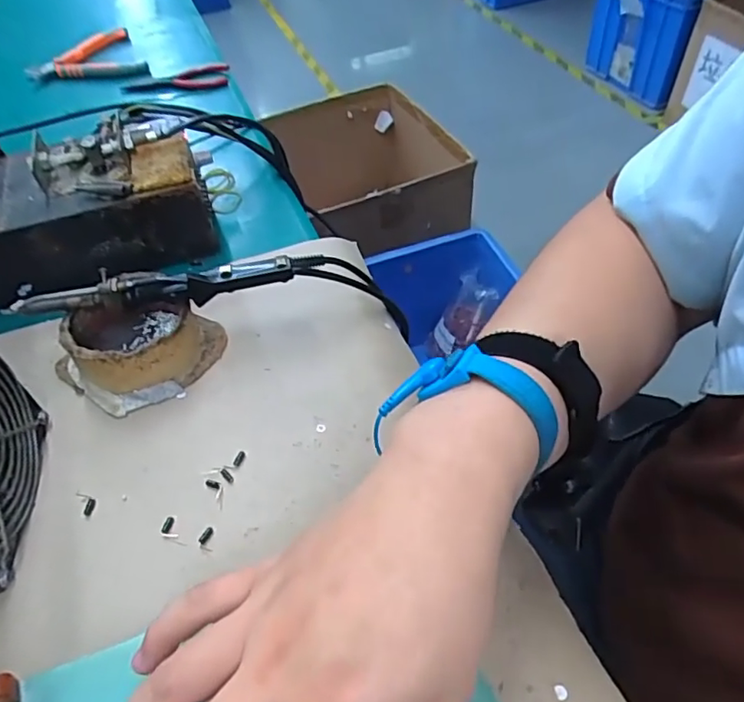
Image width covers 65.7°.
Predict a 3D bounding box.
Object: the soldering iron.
[{"bbox_3d":[-0.133,-0.044,0.382,0.198,0.018,0.023,-12,49,-5],"label":"soldering iron"}]

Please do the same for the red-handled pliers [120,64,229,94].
[{"bbox_3d":[-0.237,-0.327,0.692,0.126,0.017,0.030,-9,49,-2],"label":"red-handled pliers"}]

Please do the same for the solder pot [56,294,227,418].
[{"bbox_3d":[-0.161,-0.010,0.394,0.088,0.047,0.093,-3,49,3],"label":"solder pot"}]

